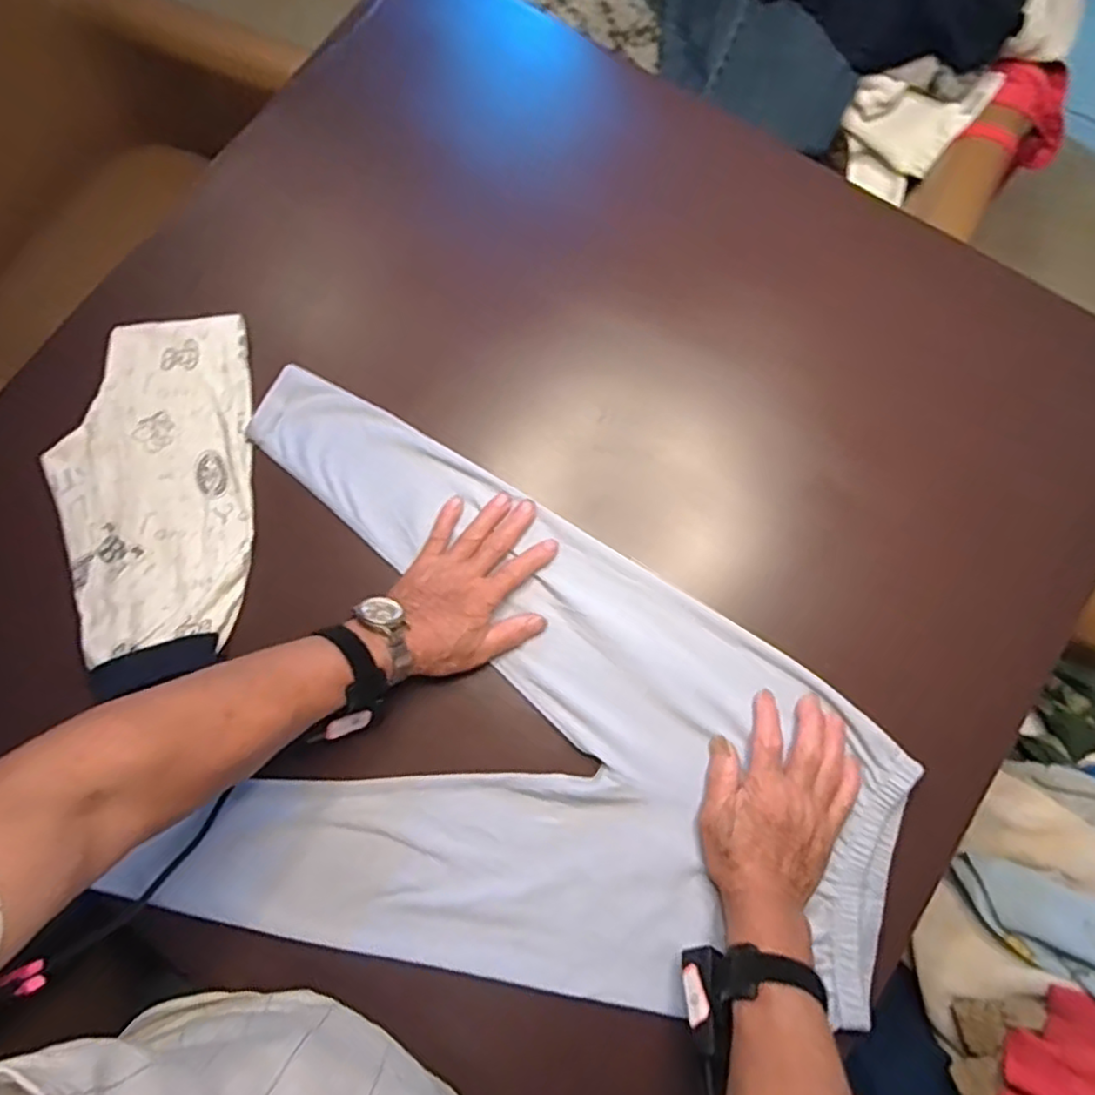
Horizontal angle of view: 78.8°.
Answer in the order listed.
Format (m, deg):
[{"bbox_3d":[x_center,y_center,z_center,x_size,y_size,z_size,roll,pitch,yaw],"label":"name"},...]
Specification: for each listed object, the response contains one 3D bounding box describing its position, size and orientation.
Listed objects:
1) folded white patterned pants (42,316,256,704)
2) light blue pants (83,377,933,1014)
[{"bbox_3d":[-0.369,-0.053,0.617,0.177,0.032,0.330,-9,78,-1],"label":"folded white patterned pants"},{"bbox_3d":[-0.006,0.123,0.590,0.610,0.032,0.472,10,78,3],"label":"light blue pants"}]

